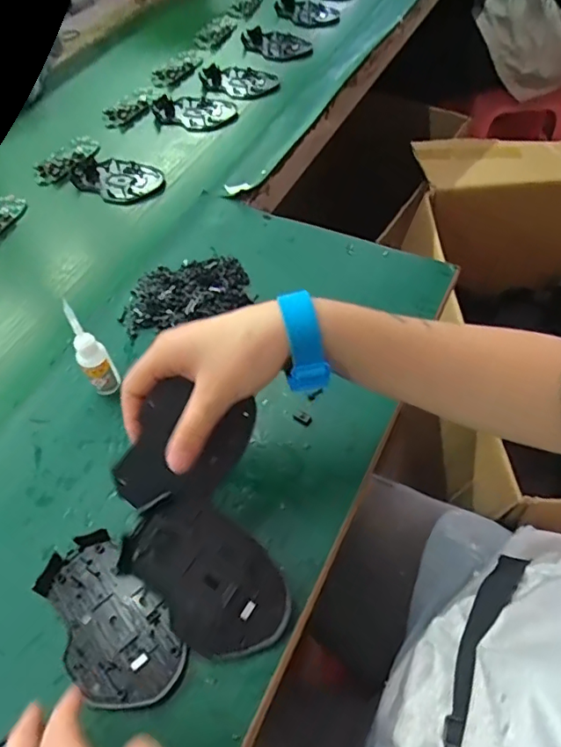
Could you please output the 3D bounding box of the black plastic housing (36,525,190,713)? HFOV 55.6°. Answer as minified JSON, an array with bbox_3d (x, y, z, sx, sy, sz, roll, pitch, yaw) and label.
[{"bbox_3d":[-0.114,0.163,0.350,0.115,0.013,0.066,37,65,27],"label":"black plastic housing"}]

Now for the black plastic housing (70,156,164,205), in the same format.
[{"bbox_3d":[-0.203,-0.242,0.658,0.120,0.013,0.071,25,60,21],"label":"black plastic housing"}]

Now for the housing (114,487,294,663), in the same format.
[{"bbox_3d":[-0.048,0.136,0.353,0.113,0.024,0.074,27,66,16],"label":"housing"}]

